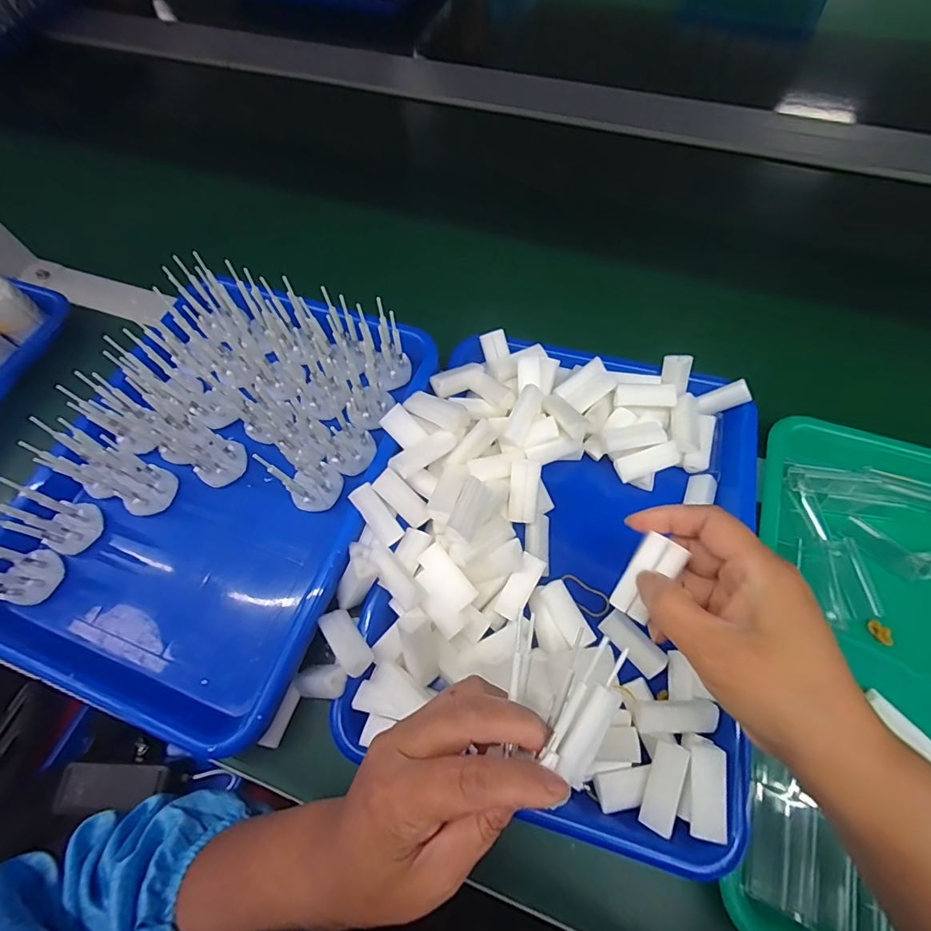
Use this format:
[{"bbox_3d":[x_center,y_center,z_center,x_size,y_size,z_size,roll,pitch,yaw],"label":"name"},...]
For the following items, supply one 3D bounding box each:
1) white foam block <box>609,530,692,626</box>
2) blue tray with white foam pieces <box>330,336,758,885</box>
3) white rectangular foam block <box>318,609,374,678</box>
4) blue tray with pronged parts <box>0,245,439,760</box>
[{"bbox_3d":[0.095,0.059,0.248,0.020,0.006,0.044,32,94,16],"label":"white foam block"},{"bbox_3d":[0.065,0.057,0.333,0.255,0.060,0.328,14,66,9],"label":"blue tray with white foam pieces"},{"bbox_3d":[-0.077,0.115,0.307,0.018,0.012,0.046,-37,55,-12],"label":"white rectangular foam block"},{"bbox_3d":[-0.187,0.002,0.345,0.241,0.074,0.330,18,67,10],"label":"blue tray with pronged parts"}]

